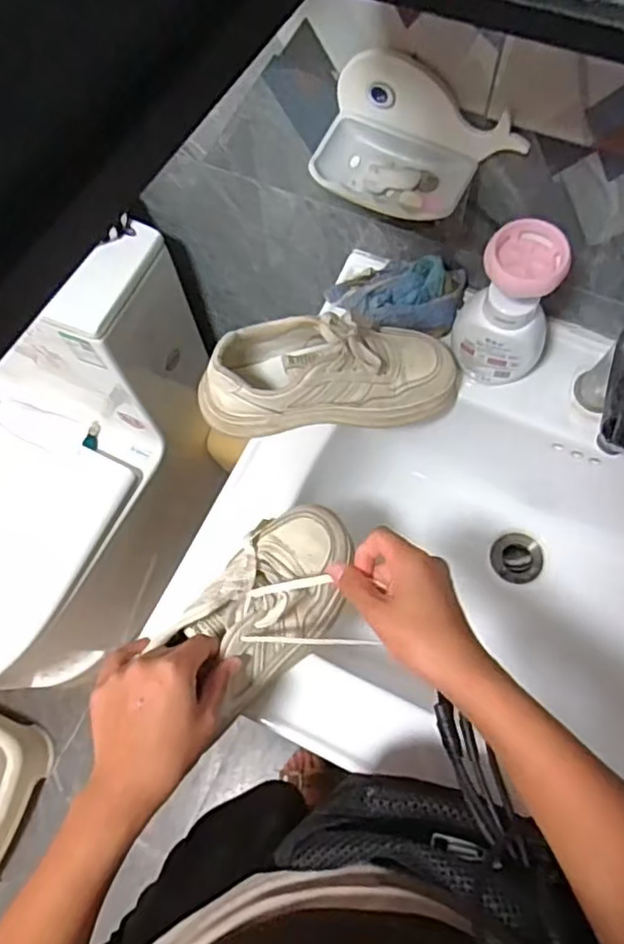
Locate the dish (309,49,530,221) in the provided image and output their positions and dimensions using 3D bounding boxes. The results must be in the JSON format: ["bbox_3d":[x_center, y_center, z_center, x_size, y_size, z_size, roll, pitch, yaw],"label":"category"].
[{"bbox_3d":[0.079,-0.259,0.511,0.162,0.075,0.077,22,71,11],"label":"dish"}]

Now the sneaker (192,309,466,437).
[{"bbox_3d":[0.016,-0.100,0.603,0.245,0.099,0.091,-9,68,-1],"label":"sneaker"}]

